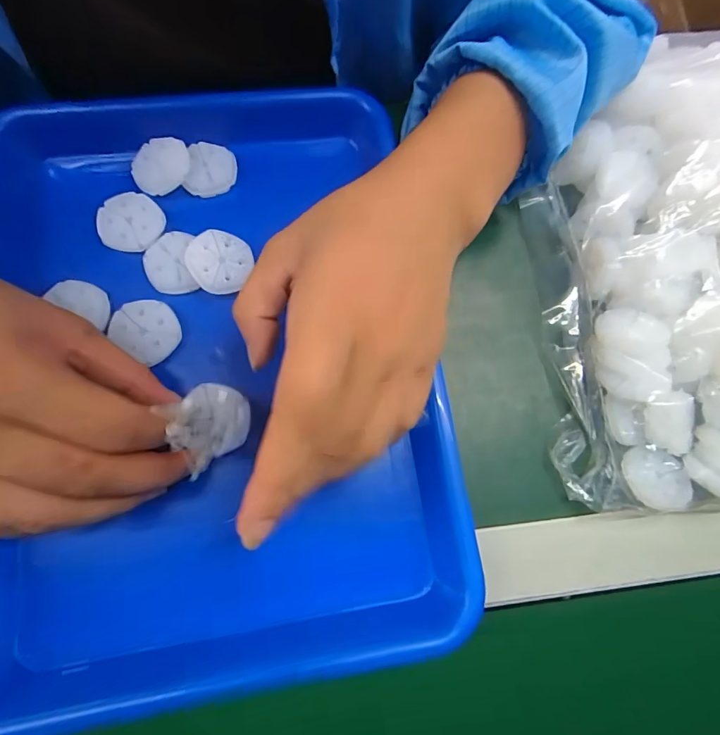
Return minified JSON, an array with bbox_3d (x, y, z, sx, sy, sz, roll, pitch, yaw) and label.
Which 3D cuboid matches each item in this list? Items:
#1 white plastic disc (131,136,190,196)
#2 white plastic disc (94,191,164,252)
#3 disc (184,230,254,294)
[{"bbox_3d":[-0.126,-0.127,0.265,0.033,0.004,0.037,31,91,4],"label":"white plastic disc"},{"bbox_3d":[-0.140,-0.089,0.257,0.037,0.004,0.037,1,76,-4],"label":"white plastic disc"},{"bbox_3d":[-0.085,-0.063,0.251,0.034,0.004,0.036,2,84,-20],"label":"disc"}]

